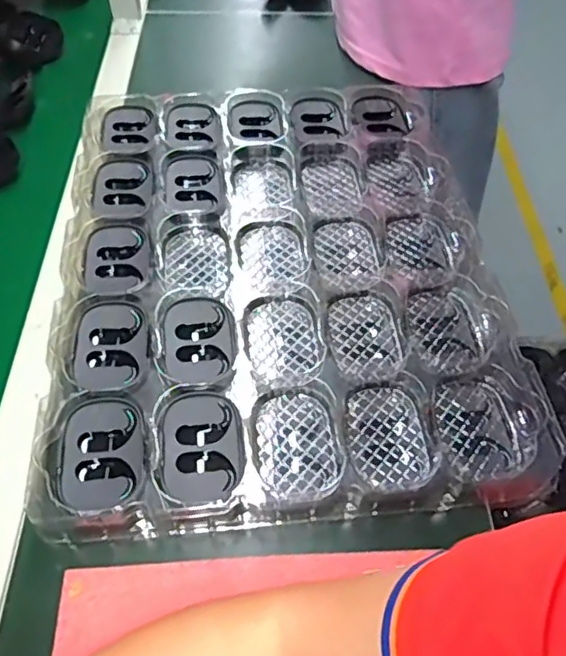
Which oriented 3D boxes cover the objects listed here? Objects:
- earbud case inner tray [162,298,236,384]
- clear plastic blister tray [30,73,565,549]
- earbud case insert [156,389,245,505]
[{"bbox_3d":[-0.071,0.012,0.505,0.058,0.016,0.081,-5,54,-4],"label":"earbud case inner tray"},{"bbox_3d":[-0.007,-0.074,0.568,0.394,0.038,0.501,-6,54,-5],"label":"clear plastic blister tray"},{"bbox_3d":[-0.061,0.093,0.453,0.060,0.028,0.085,-10,55,-8],"label":"earbud case insert"}]

